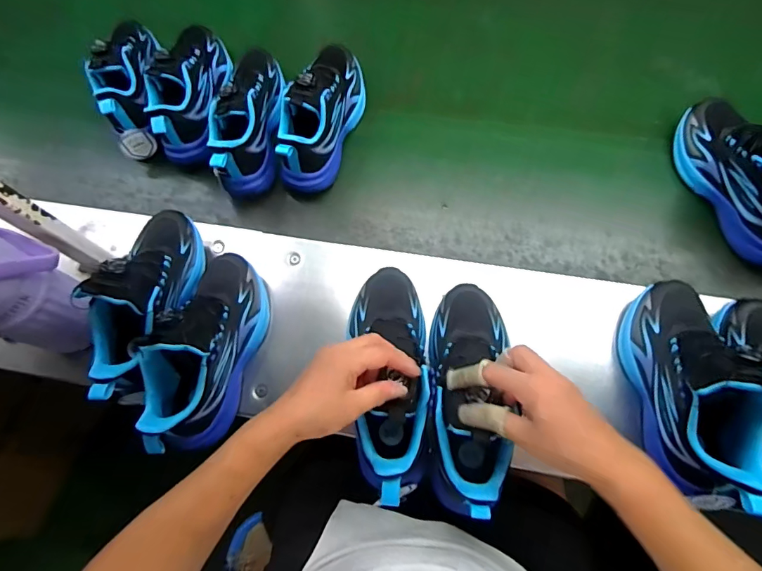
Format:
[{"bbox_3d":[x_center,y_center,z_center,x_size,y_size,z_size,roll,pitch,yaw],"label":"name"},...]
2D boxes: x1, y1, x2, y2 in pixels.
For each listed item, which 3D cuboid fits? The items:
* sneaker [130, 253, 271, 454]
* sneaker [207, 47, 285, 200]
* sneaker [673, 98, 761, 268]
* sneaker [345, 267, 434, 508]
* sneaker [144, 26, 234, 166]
[{"bbox_3d":[-0.196,0.060,0.495,0.081,0.128,0.225,14,70,7],"label":"sneaker"},{"bbox_3d":[-0.188,-0.243,0.646,0.076,0.117,0.229,3,69,3],"label":"sneaker"},{"bbox_3d":[0.464,-0.147,0.548,0.088,0.138,0.238,-17,70,-5],"label":"sneaker"},{"bbox_3d":[0.010,0.091,0.478,0.077,0.094,0.245,-2,64,1],"label":"sneaker"},{"bbox_3d":[-0.275,-0.297,0.648,0.090,0.090,0.217,-7,69,-1],"label":"sneaker"}]

